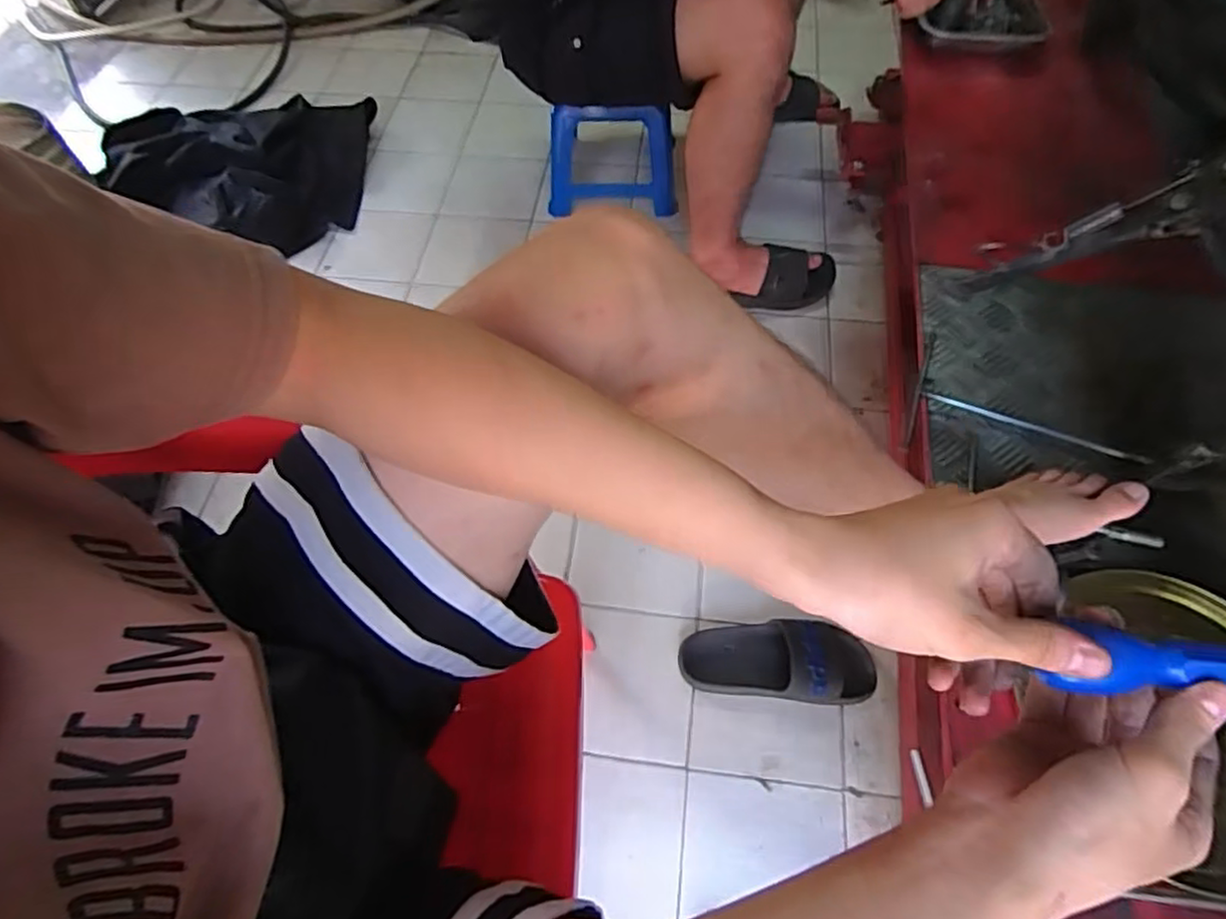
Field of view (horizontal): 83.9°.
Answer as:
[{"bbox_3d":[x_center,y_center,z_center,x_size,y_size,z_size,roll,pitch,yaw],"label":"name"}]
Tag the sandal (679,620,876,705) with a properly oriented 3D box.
[{"bbox_3d":[0.224,0.268,0.925,0.260,0.057,0.102,5,59,4],"label":"sandal"}]

